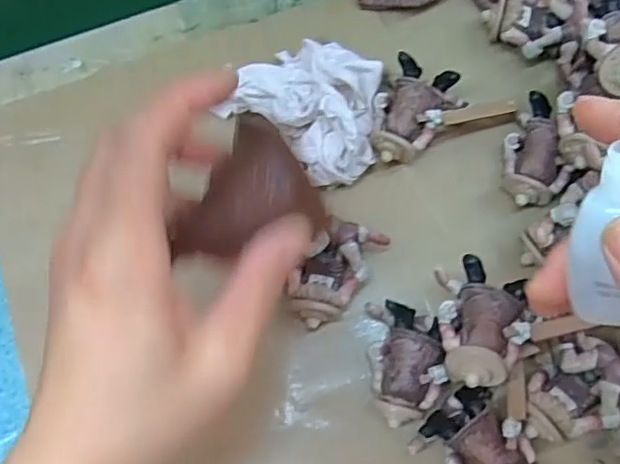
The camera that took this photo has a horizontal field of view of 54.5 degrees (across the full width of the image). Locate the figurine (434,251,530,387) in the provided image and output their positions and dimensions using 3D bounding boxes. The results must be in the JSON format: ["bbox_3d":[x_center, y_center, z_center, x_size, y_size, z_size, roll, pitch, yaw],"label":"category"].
[{"bbox_3d":[0.084,0.044,0.293,0.039,0.031,0.061,0,72,3],"label":"figurine"}]

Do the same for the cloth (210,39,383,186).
[{"bbox_3d":[-0.001,-0.072,0.354,0.097,0.038,0.083,38,77,13],"label":"cloth"}]

